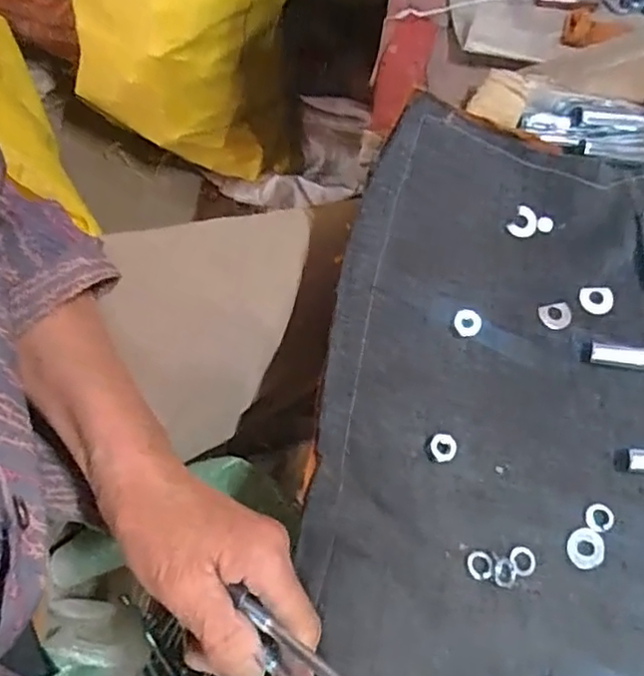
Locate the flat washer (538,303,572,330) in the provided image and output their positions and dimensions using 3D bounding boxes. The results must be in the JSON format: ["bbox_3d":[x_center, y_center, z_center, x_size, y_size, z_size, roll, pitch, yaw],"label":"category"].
[{"bbox_3d":[0.129,-0.012,0.357,0.019,0.004,0.014,-13,74,-6],"label":"flat washer"}]

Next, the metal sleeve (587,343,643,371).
[{"bbox_3d":[0.167,0.010,0.350,0.043,0.011,0.012,11,73,2],"label":"metal sleeve"}]

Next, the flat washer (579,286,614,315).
[{"bbox_3d":[0.154,-0.021,0.365,0.020,0.004,0.015,0,89,-5],"label":"flat washer"}]

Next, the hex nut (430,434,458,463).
[{"bbox_3d":[0.062,0.056,0.331,0.013,0.010,0.013,39,76,10],"label":"hex nut"}]

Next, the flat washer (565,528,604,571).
[{"bbox_3d":[0.132,0.105,0.323,0.019,0.004,0.019,0,73,-1],"label":"flat washer"}]

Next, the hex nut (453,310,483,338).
[{"bbox_3d":[0.079,-0.008,0.353,0.015,0.005,0.015,26,74,6],"label":"hex nut"}]

